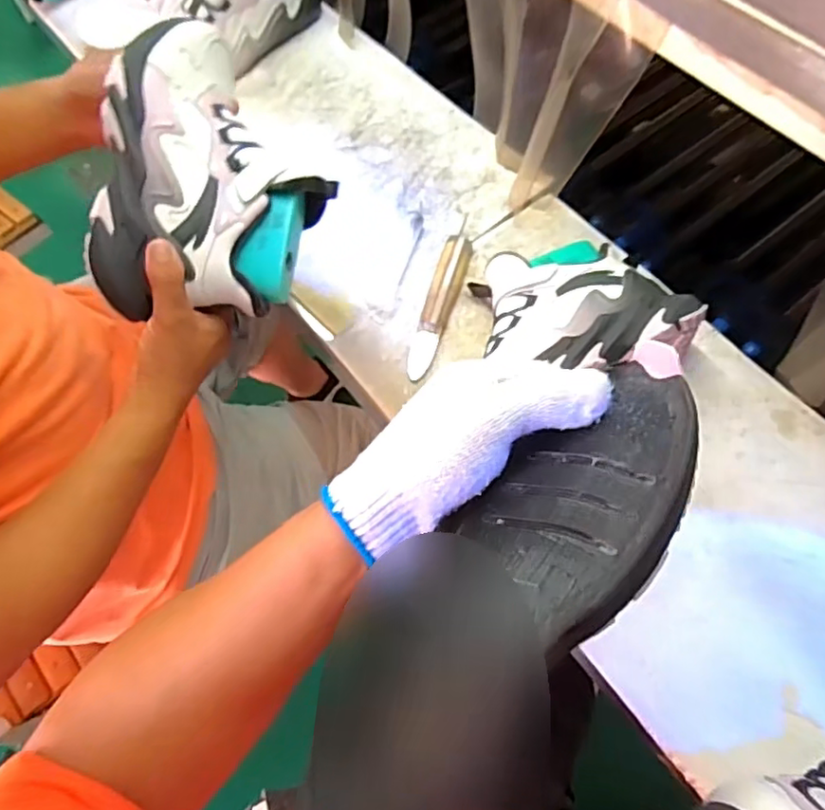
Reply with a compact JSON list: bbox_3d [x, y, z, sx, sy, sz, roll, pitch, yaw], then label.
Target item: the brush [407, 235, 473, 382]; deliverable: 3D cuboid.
[{"bbox_3d":[0.025,-0.097,0.600,0.027,0.011,0.172,15,66,9],"label":"brush"}]

